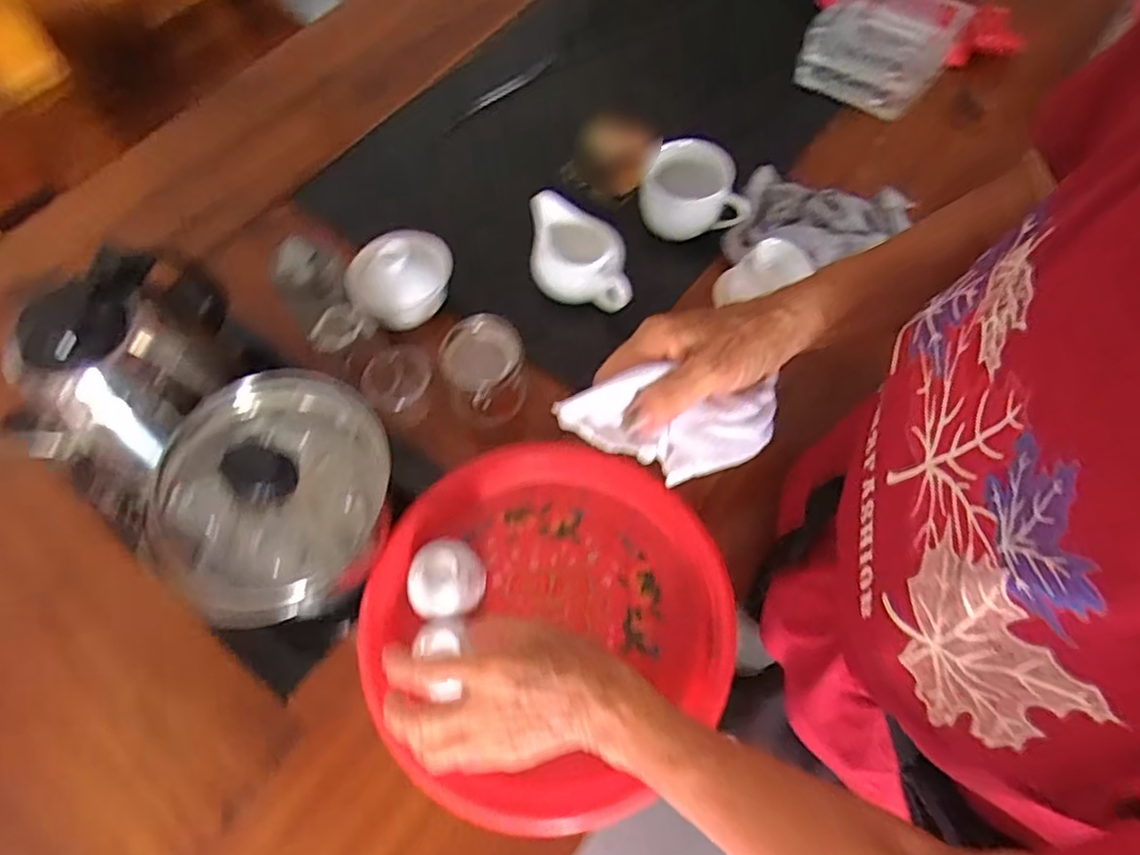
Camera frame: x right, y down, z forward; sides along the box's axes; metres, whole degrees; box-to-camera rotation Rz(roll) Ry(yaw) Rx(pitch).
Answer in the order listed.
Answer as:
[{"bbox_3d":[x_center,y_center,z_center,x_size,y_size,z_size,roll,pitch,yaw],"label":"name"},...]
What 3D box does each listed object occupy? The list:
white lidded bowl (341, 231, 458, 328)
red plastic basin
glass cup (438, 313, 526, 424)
[{"bbox_3d":[-0.147,-0.132,0.588,0.089,0.051,0.073,-33,67,-14],"label":"white lidded bowl"},{"bbox_3d":[-0.014,0.137,0.486,0.252,0.041,0.252,-1,64,1],"label":"red plastic basin"},{"bbox_3d":[-0.069,-0.049,0.554,0.060,0.066,0.061,-1,64,1],"label":"glass cup"}]

